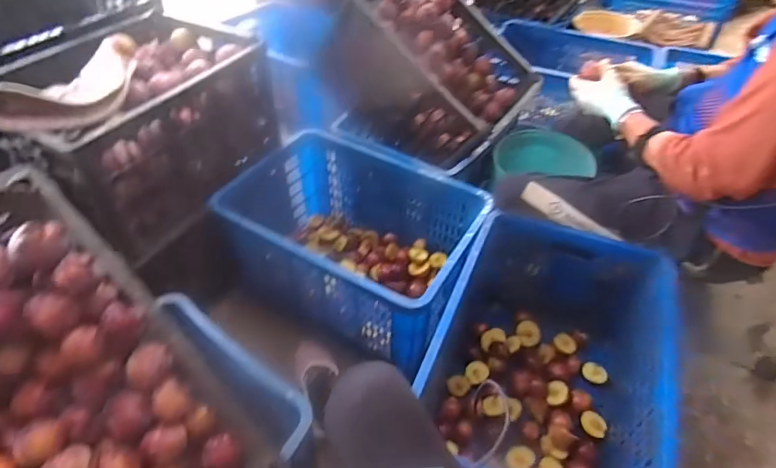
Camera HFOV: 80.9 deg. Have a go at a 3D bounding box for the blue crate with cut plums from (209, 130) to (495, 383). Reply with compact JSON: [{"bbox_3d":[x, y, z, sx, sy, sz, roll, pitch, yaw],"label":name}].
[{"bbox_3d":[-0.091,0.018,1.127,0.584,0.277,0.407,21,49,18],"label":"blue crate with cut plums"}]

